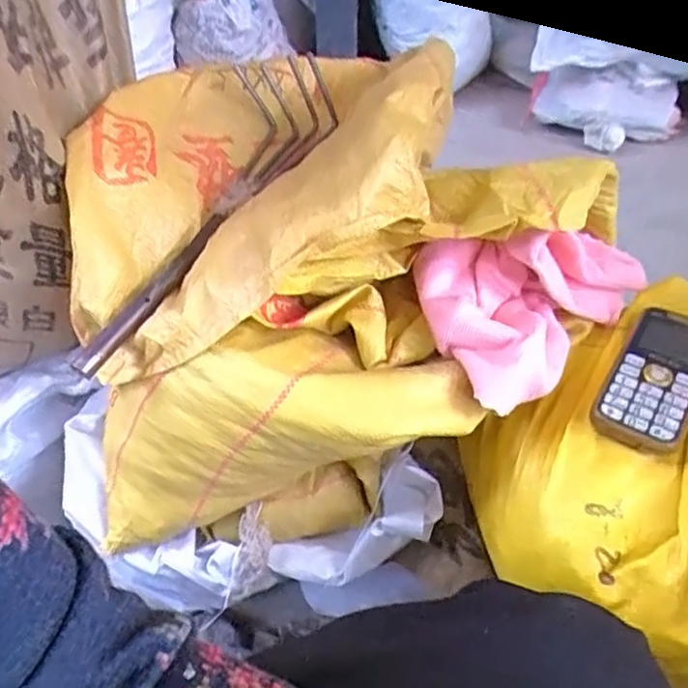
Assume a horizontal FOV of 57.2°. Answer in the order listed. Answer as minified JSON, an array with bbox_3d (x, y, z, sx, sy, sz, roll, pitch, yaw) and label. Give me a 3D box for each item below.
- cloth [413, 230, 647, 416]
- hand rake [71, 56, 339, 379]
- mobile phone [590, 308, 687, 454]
[{"bbox_3d":[0.147,-0.046,0.477,0.194,0.072,0.121,-28,49,-26],"label":"cloth"},{"bbox_3d":[-0.104,-0.112,0.505,0.098,0.060,0.331,19,65,27],"label":"hand rake"},{"bbox_3d":[0.228,0.024,0.458,0.059,0.023,0.136,24,53,23],"label":"mobile phone"}]

